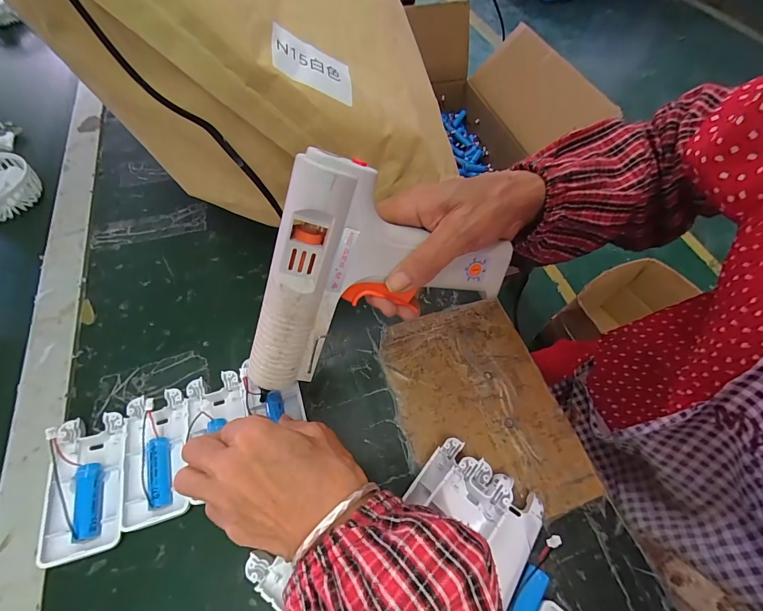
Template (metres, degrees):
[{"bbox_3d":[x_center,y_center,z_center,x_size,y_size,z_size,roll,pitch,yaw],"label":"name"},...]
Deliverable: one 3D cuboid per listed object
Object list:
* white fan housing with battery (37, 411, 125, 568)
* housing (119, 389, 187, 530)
[{"bbox_3d":[-0.212,0.129,0.259,0.047,0.020,0.093,-15,61,-11],"label":"white fan housing with battery"},{"bbox_3d":[-0.171,0.114,0.273,0.044,0.017,0.093,-13,60,-10],"label":"housing"}]

